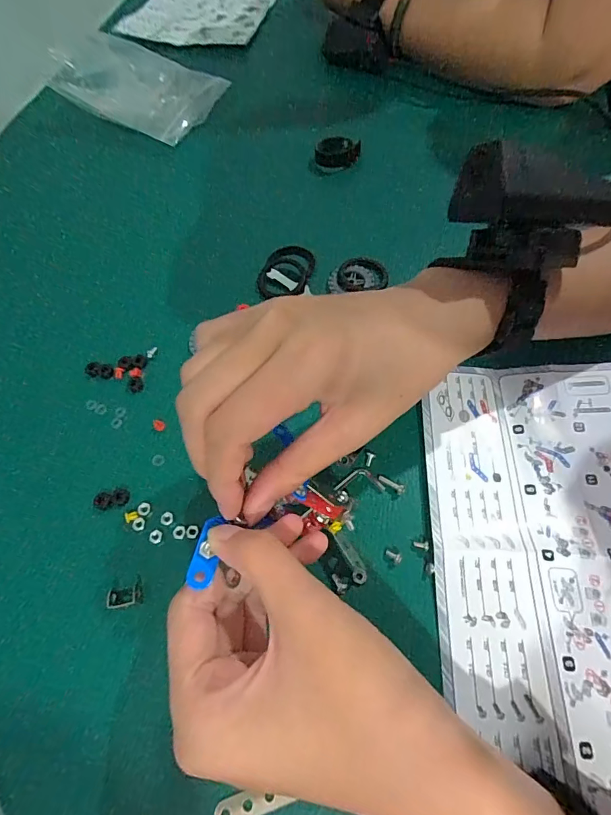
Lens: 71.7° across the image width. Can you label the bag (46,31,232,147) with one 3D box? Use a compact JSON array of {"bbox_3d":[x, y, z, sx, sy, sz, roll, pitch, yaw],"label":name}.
[{"bbox_3d":[-0.176,-0.335,0.436,0.161,0.044,0.108,19,66,11],"label":"bag"}]

